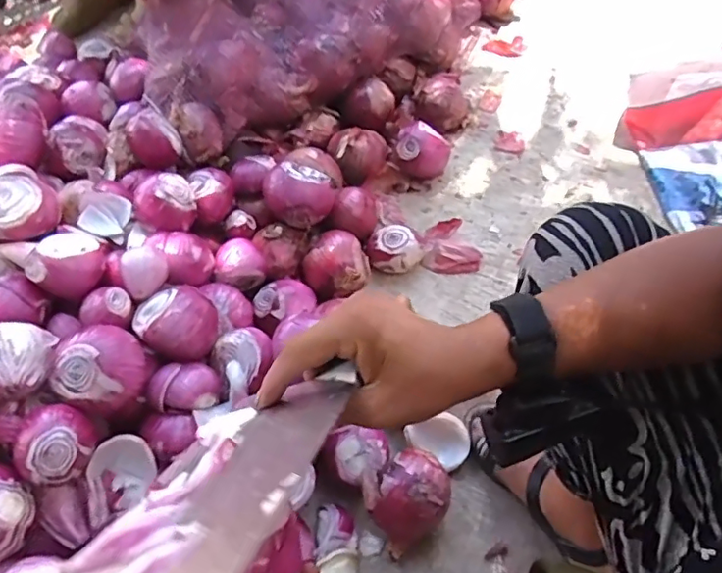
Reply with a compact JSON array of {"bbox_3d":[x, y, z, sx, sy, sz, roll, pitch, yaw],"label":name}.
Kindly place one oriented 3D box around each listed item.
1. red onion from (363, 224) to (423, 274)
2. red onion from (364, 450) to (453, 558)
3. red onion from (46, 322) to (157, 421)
[{"bbox_3d":[0.052,-0.059,0.885,0.087,0.046,0.070,9,60,9],"label":"red onion"},{"bbox_3d":[0.058,0.246,0.667,0.095,0.098,0.077,-30,61,-14],"label":"red onion"},{"bbox_3d":[-0.285,0.096,0.641,0.094,0.096,0.093,-2,59,3],"label":"red onion"}]

